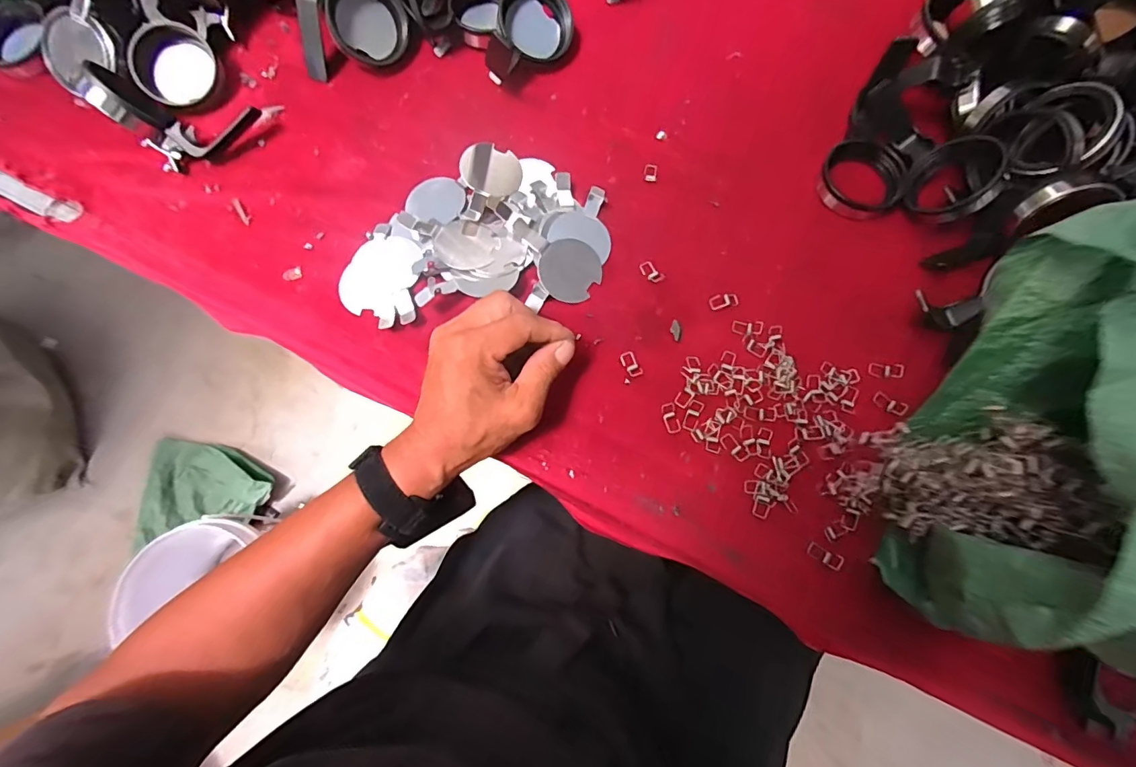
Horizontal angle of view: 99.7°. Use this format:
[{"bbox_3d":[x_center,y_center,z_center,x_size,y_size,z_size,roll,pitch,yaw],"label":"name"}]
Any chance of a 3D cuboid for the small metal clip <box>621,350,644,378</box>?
[{"bbox_3d":[0.052,-0.016,0.394,0.012,0.004,0.024,-28,78,-6],"label":"small metal clip"}]

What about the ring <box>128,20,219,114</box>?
[{"bbox_3d":[-0.370,-0.300,0.454,0.073,0.016,0.071,-3,101,-14],"label":"ring"}]

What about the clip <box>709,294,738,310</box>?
[{"bbox_3d":[0.134,-0.071,0.412,0.025,0.004,0.013,-13,77,-3],"label":"clip"}]

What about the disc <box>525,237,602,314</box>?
[{"bbox_3d":[0.001,-0.094,0.412,0.052,0.008,0.064,14,77,3],"label":"disc"}]

